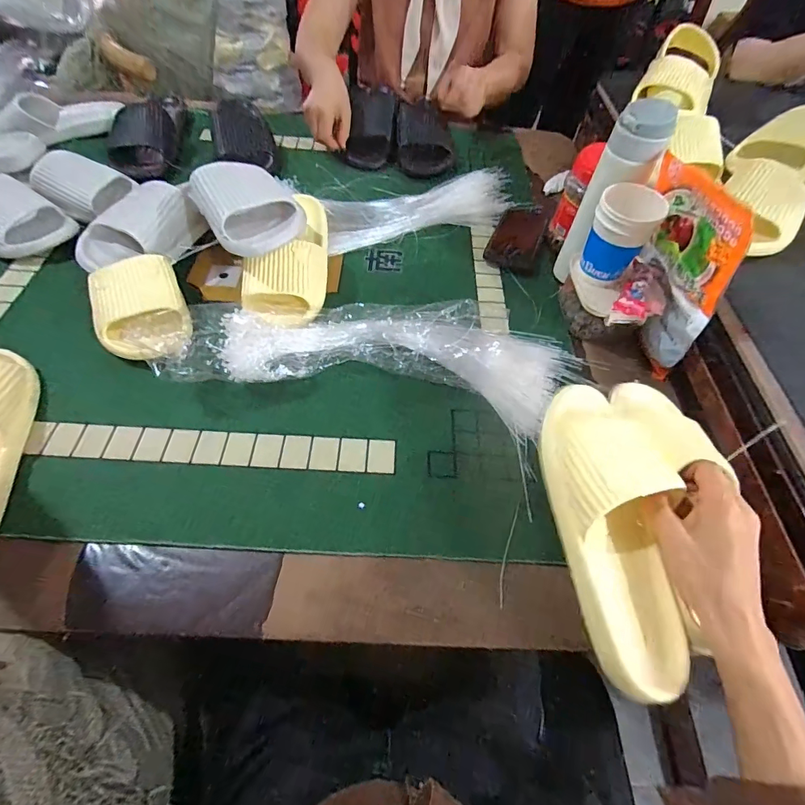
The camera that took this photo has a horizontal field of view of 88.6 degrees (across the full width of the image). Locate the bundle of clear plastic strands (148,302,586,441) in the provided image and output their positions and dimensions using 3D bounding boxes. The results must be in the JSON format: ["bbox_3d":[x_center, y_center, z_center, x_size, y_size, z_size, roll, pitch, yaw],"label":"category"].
[{"bbox_3d":[-0.020,-0.058,0.487,0.463,0.062,0.158,8,57,3],"label":"bundle of clear plastic strands"}]

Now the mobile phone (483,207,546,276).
[{"bbox_3d":[0.193,-0.279,0.685,0.079,0.014,0.187,18,58,9],"label":"mobile phone"}]

